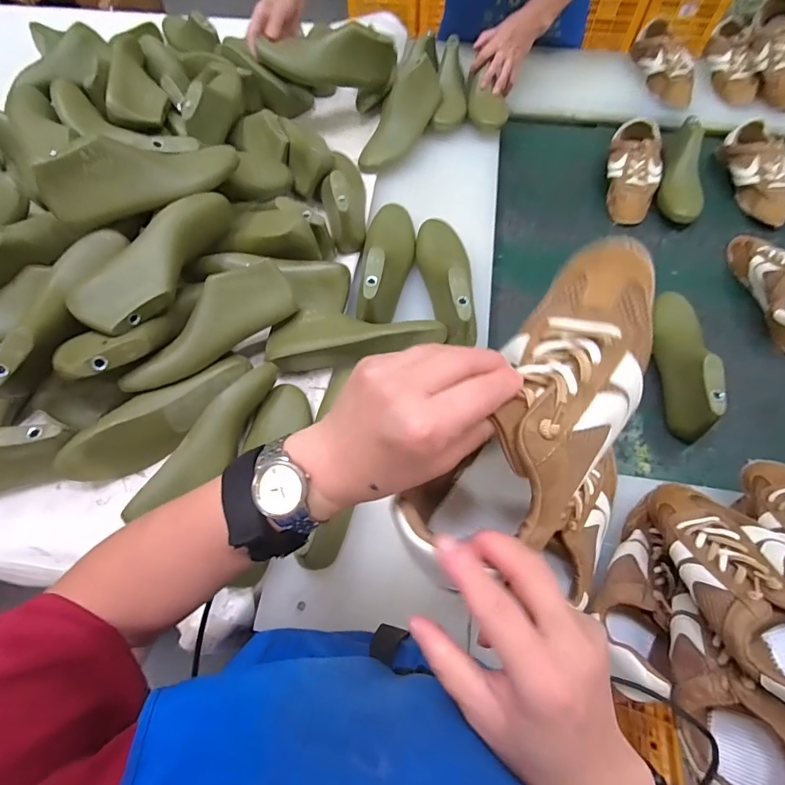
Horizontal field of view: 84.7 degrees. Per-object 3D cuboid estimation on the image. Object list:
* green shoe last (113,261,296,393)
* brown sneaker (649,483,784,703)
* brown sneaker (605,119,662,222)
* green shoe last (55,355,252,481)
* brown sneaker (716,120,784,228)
[{"bbox_3d":[-0.247,-0.089,0.577,0.250,0.069,0.060,-40,69,-18],"label":"green shoe last"},{"bbox_3d":[0.330,0.172,0.400,0.112,0.083,0.242,-10,35,-4],"label":"brown sneaker"},{"bbox_3d":[0.482,-0.439,0.868,0.103,0.078,0.236,16,64,9],"label":"brown sneaker"},{"bbox_3d":[-0.301,0.031,0.566,0.258,0.072,0.065,-33,67,-15],"label":"green shoe last"},{"bbox_3d":[0.734,-0.436,0.862,0.082,0.076,0.235,3,63,3],"label":"brown sneaker"}]

